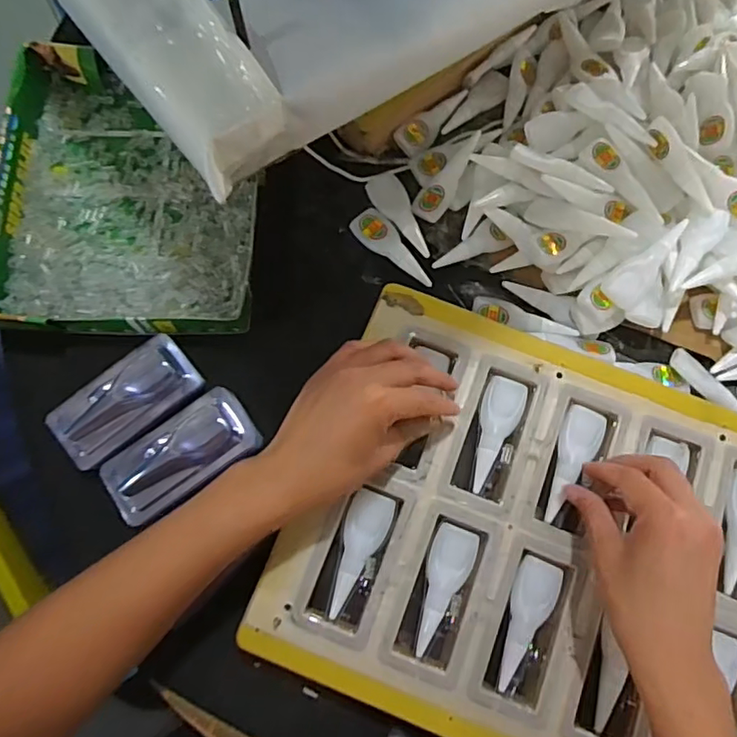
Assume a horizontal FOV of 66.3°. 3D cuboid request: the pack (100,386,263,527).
[{"bbox_3d":[-0.138,0.063,0.412,0.111,0.013,0.055,-34,77,-11],"label":"pack"}]

